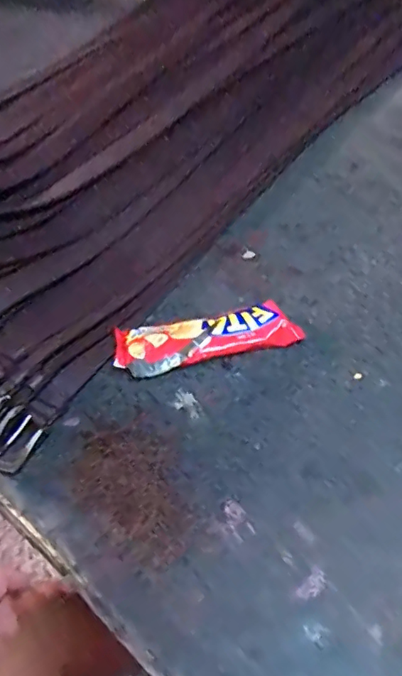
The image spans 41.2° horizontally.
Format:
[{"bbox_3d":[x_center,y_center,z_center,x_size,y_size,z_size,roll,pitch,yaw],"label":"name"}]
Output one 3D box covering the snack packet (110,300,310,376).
[{"bbox_3d":[0.006,-0.001,0.515,0.175,0.025,0.052,-11,50,-6],"label":"snack packet"}]

